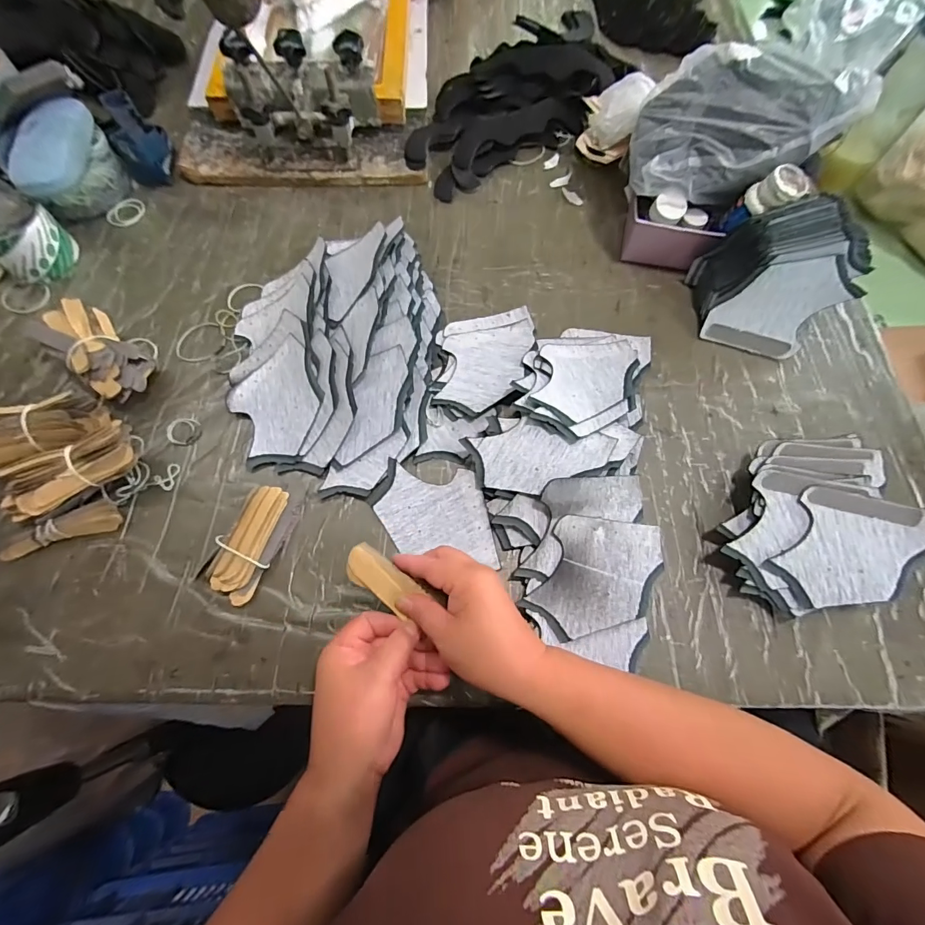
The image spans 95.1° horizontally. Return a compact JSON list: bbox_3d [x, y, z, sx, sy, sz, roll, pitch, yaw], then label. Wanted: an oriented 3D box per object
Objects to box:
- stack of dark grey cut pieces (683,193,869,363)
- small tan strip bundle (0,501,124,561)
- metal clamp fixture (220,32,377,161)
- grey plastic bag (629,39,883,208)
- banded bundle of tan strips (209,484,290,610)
[{"bbox_3d":[0.351,-0.197,0.466,0.139,0.112,0.118,1,69,-1],"label":"stack of dark grey cut pieces"},{"bbox_3d":[-0.378,0.063,0.401,0.095,0.020,0.026,-20,71,-9],"label":"small tan strip bundle"},{"bbox_3d":[-0.209,-0.470,0.566,0.191,0.121,0.110,-10,69,-5],"label":"metal clamp fixture"},{"bbox_3d":[0.303,-0.358,0.455,0.218,0.092,0.110,10,69,2],"label":"grey plastic bag"},{"bbox_3d":[-0.202,0.076,0.400,0.044,0.021,0.106,11,69,3],"label":"banded bundle of tan strips"}]

